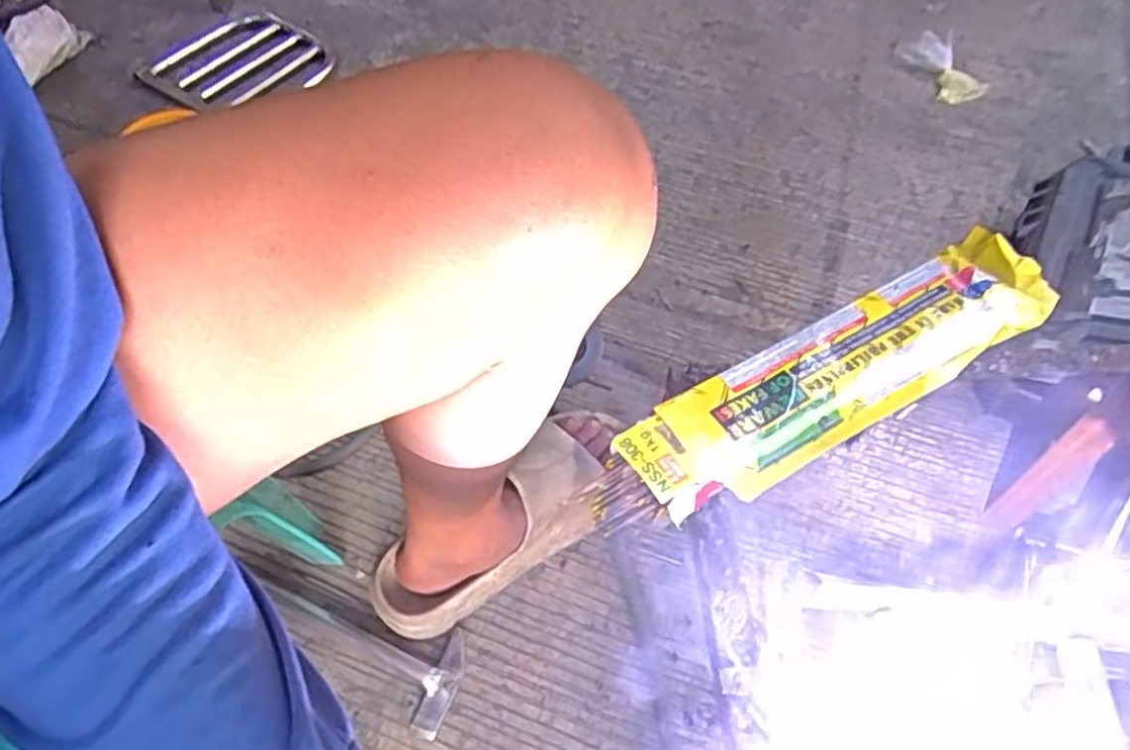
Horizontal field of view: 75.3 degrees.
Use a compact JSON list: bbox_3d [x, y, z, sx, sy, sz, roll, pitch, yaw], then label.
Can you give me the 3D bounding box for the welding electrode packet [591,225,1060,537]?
[{"bbox_3d":[0.183,-0.001,0.483,0.365,0.028,0.078,-29,61,-19],"label":"welding electrode packet"}]

